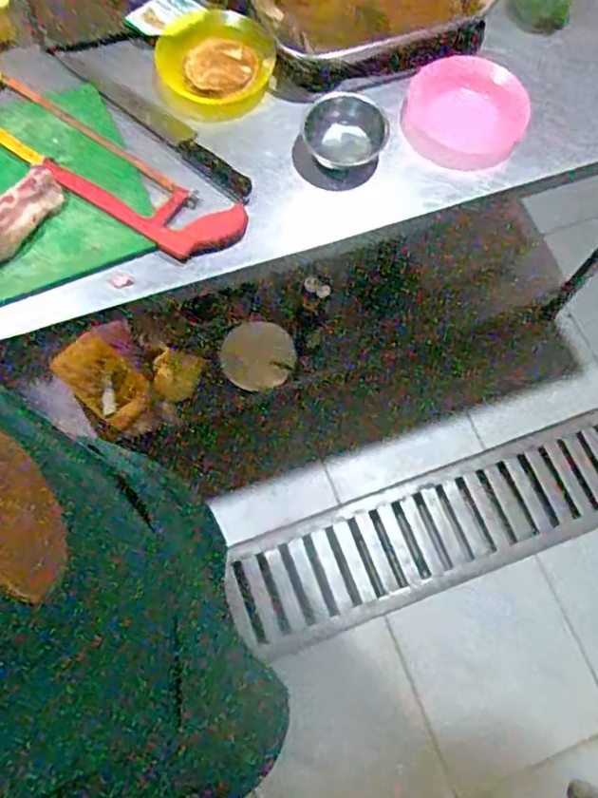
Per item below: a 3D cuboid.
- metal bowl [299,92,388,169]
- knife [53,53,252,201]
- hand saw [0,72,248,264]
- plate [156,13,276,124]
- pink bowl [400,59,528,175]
[{"bbox_3d":[0.066,-0.381,0.896,0.117,0.041,0.114,0,71,-1],"label":"metal bowl"},{"bbox_3d":[-0.206,-0.407,0.927,0.369,0.016,0.042,40,75,11],"label":"knife"},{"bbox_3d":[-0.280,-0.319,0.871,0.433,0.027,0.112,31,73,9],"label":"hand saw"},{"bbox_3d":[-0.127,-0.506,0.952,0.173,0.025,0.189,0,71,-1],"label":"plate"},{"bbox_3d":[0.242,-0.415,0.928,0.174,0.066,0.147,33,73,9],"label":"pink bowl"}]

